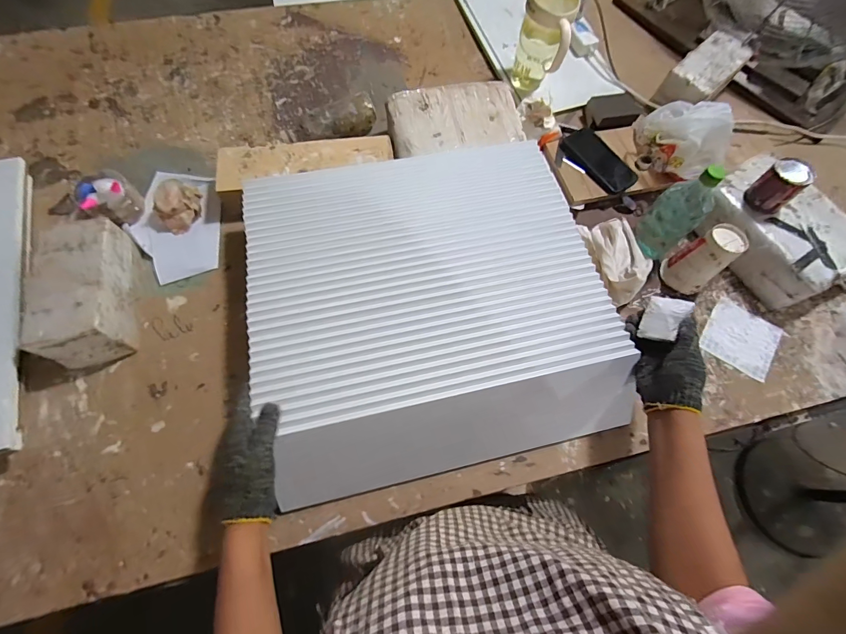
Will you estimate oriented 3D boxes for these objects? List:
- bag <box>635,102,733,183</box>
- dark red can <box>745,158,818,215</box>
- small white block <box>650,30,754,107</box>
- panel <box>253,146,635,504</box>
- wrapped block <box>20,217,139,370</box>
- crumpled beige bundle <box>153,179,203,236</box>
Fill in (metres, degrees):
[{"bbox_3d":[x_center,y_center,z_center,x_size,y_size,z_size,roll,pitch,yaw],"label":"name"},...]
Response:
[{"bbox_3d":[0.548,-0.389,0.801,0.162,0.115,0.176,-10,68,-7],"label":"bag"},{"bbox_3d":[0.640,-0.236,0.680,0.065,0.074,0.065,-36,75,-15],"label":"dark red can"},{"bbox_3d":[0.666,-0.579,0.899,0.115,0.089,0.240,42,71,14],"label":"small white block"},{"bbox_3d":[0.003,-0.038,0.644,0.549,0.098,0.548,-11,68,-7],"label":"panel"},{"bbox_3d":[-0.557,-0.042,0.624,0.119,0.089,0.232,-14,68,-9],"label":"wrapped block"},{"bbox_3d":[-0.471,-0.217,0.729,0.092,0.058,0.074,-41,75,-18],"label":"crumpled beige bundle"}]

